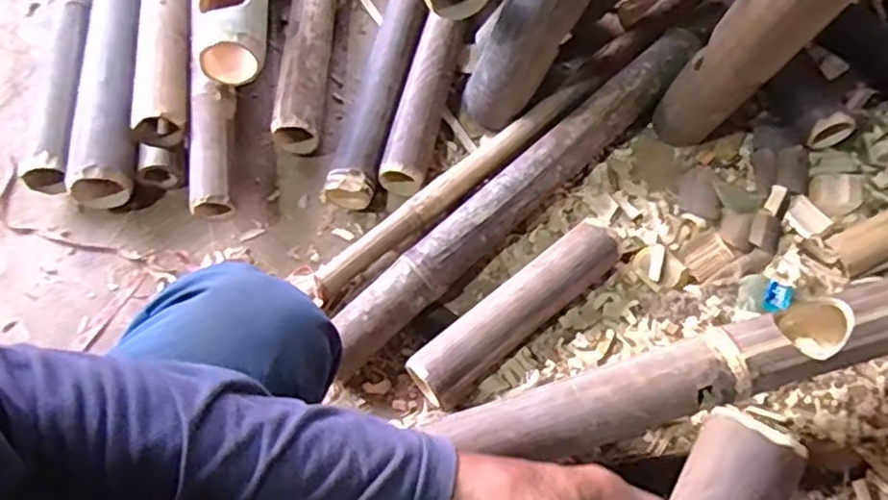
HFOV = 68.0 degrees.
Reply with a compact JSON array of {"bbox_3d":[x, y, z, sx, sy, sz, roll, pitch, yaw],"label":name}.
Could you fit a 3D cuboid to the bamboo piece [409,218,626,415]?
[{"bbox_3d":[0.075,0.064,0.692,0.254,0.059,0.059,-38,69,-15],"label":"bamboo piece"}]

